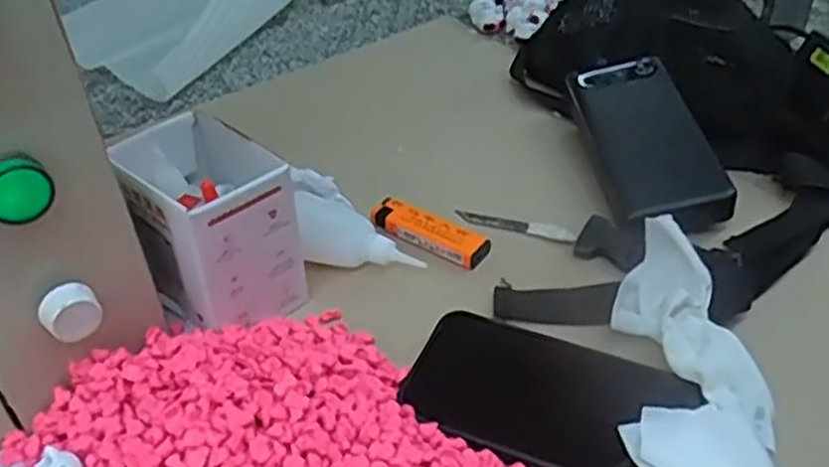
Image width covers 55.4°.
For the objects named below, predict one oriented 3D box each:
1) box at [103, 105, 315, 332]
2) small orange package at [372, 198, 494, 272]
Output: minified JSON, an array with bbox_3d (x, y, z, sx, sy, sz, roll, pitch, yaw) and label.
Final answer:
[{"bbox_3d":[-0.114,-0.004,0.452,0.080,0.095,0.092,-28,46,-28],"label":"box"},{"bbox_3d":[0.009,-0.002,0.511,0.082,0.014,0.022,23,45,27],"label":"small orange package"}]

